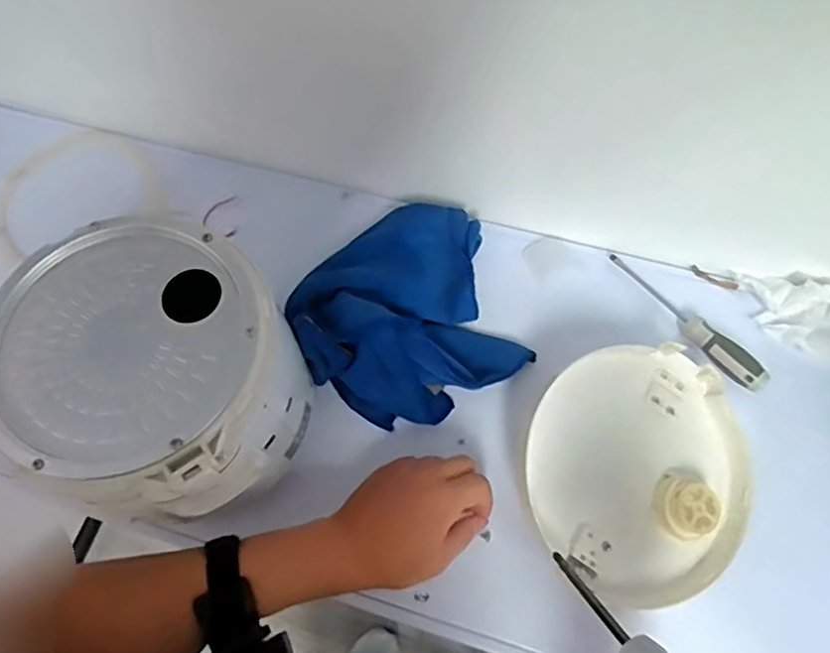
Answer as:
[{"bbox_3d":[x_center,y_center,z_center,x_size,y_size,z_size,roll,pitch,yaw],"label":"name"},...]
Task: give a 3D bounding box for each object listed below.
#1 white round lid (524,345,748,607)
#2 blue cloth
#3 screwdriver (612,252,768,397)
[{"bbox_3d":[0.189,0.119,0.502,0.198,0.028,0.198,3,80,-15],"label":"white round lid"},{"bbox_3d":[-0.008,-0.019,0.573,0.210,0.078,0.201,-28,69,-10],"label":"blue cloth"},{"bbox_3d":[0.261,-0.007,0.590,0.025,0.029,0.182,-37,70,-13],"label":"screwdriver"}]

